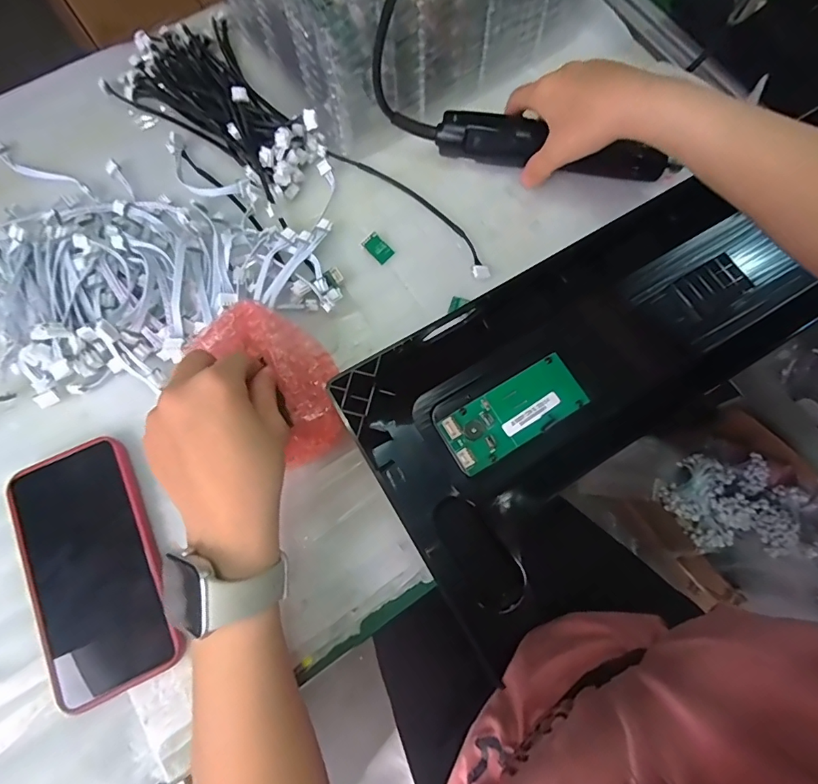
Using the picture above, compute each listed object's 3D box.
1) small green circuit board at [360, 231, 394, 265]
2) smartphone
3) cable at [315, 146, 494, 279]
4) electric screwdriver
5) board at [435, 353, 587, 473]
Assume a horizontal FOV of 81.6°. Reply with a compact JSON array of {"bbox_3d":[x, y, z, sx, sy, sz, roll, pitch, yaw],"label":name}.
[{"bbox_3d":[-0.026,-0.124,0.406,0.026,0.005,0.017,43,83,-12],"label":"small green circuit board"},{"bbox_3d":[-0.216,0.119,0.324,0.083,0.014,0.165,-24,75,-8],"label":"smartphone"},{"bbox_3d":[-0.001,-0.166,0.417,0.195,0.007,0.030,41,77,11],"label":"cable"},{"bbox_3d":[0.125,-0.215,0.416,0.198,0.027,0.038,9,73,-2],"label":"electric screwdriver"},{"bbox_3d":[0.079,0.015,0.355,0.108,0.007,0.046,-31,76,-9],"label":"board"}]

